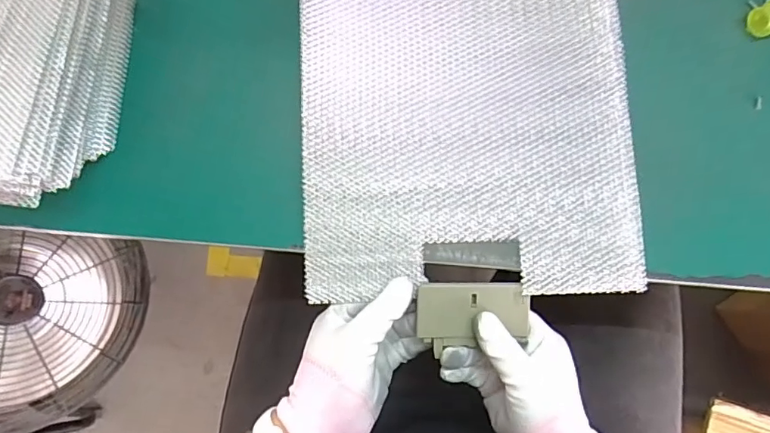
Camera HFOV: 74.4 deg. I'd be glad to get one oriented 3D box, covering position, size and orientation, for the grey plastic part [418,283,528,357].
[{"bbox_3d":[0.067,0.076,0.383,0.082,0.012,0.050,-1,81,0],"label":"grey plastic part"}]

